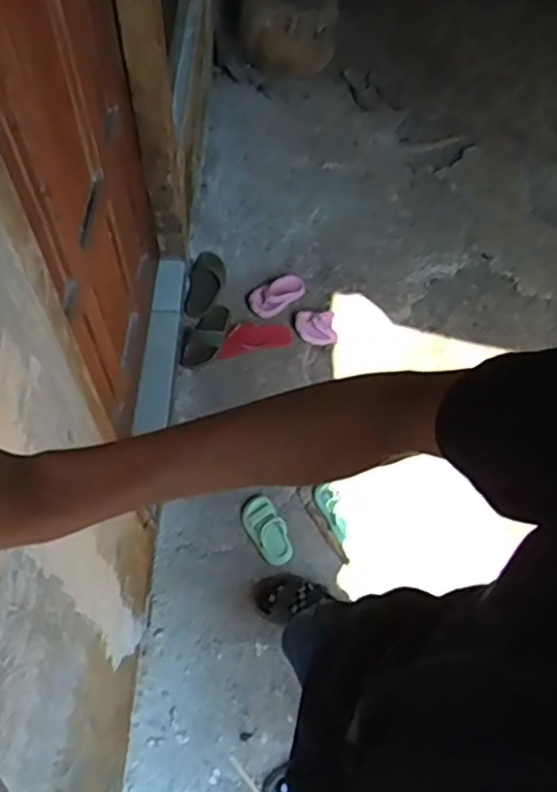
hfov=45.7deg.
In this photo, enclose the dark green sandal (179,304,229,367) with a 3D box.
[{"bbox_3d":[-0.198,-0.172,1.816,0.106,0.047,0.231,16,49,7],"label":"dark green sandal"}]

